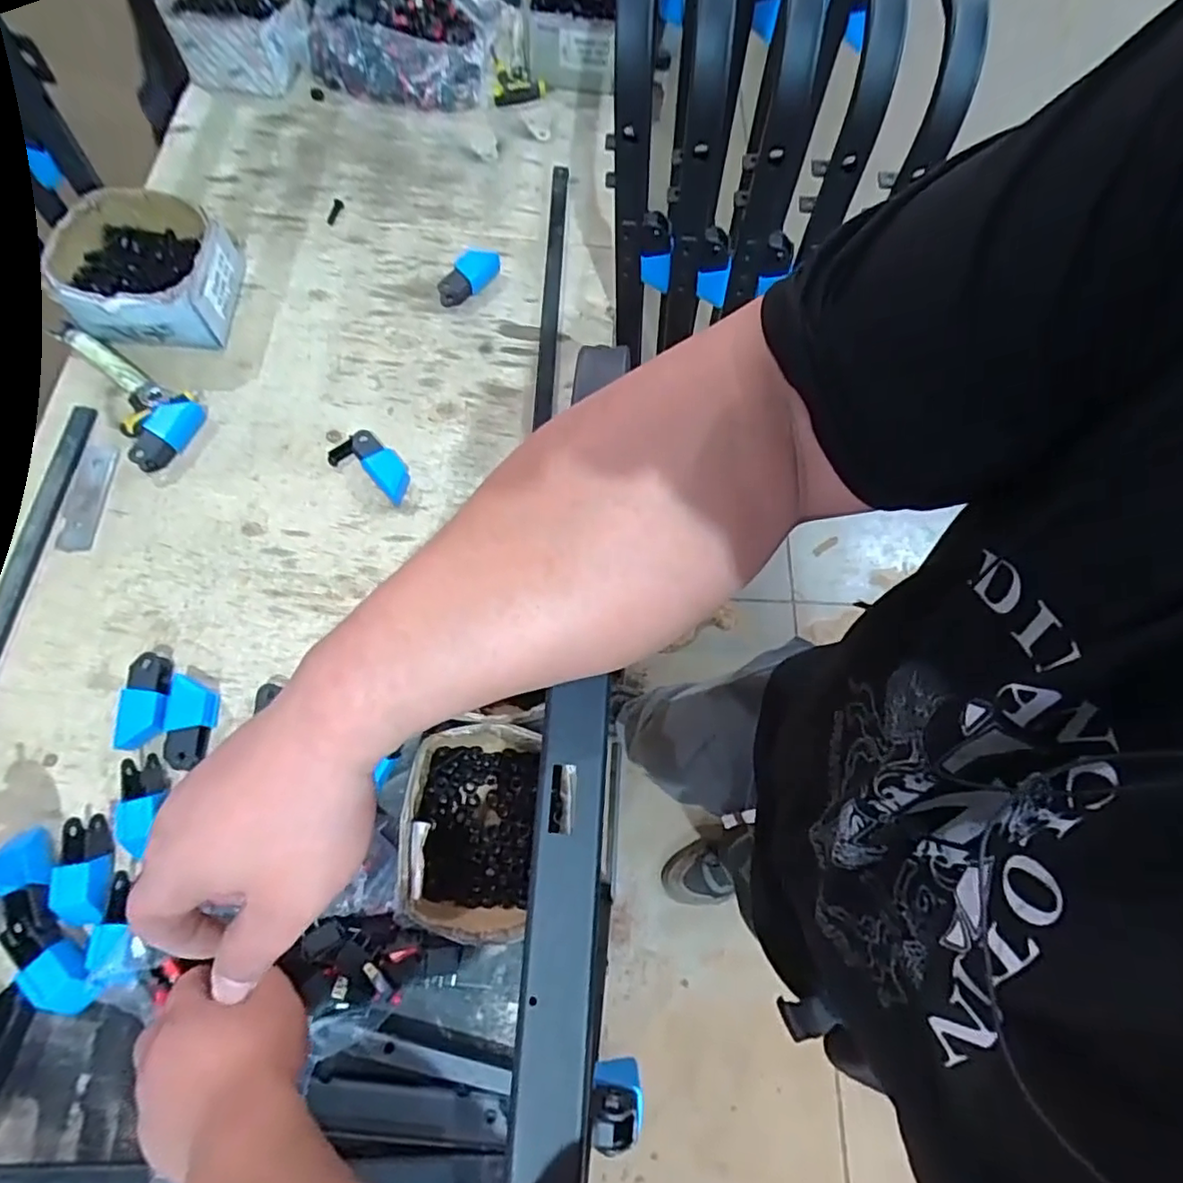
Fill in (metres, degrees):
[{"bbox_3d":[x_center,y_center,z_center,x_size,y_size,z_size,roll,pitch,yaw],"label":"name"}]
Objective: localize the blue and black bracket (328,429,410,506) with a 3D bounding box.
[{"bbox_3d":[-0.240,-0.141,0.672,0.097,0.029,0.048,37,69,13],"label":"blue and black bracket"}]

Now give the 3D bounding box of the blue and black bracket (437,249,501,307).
[{"bbox_3d":[-0.154,-0.406,0.781,0.040,0.027,0.091,35,69,13],"label":"blue and black bracket"}]

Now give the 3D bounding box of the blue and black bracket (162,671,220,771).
[{"bbox_3d":[-0.374,0.121,0.567,0.037,0.025,0.080,1,65,-2],"label":"blue and black bracket"}]

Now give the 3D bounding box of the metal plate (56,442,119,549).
[{"bbox_3d":[-0.545,-0.103,0.659,0.042,0.004,0.126,-1,69,1],"label":"metal plate"}]

